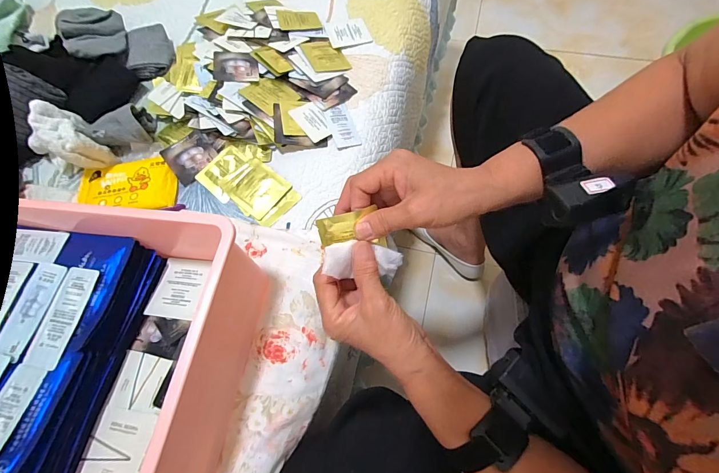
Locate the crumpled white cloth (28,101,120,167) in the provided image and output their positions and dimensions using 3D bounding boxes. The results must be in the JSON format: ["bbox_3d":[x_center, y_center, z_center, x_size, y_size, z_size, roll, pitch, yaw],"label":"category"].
[{"bbox_3d":[-0.376,-0.126,0.446,0.102,0.065,0.066,32,71,17],"label":"crumpled white cloth"}]

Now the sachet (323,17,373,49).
[{"bbox_3d":[-0.019,-0.319,0.547,0.064,0.005,0.062,-16,65,-4],"label":"sachet"}]

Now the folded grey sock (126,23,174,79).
[{"bbox_3d":[-0.321,-0.286,0.541,0.059,0.030,0.087,-14,65,-3],"label":"folded grey sock"}]

